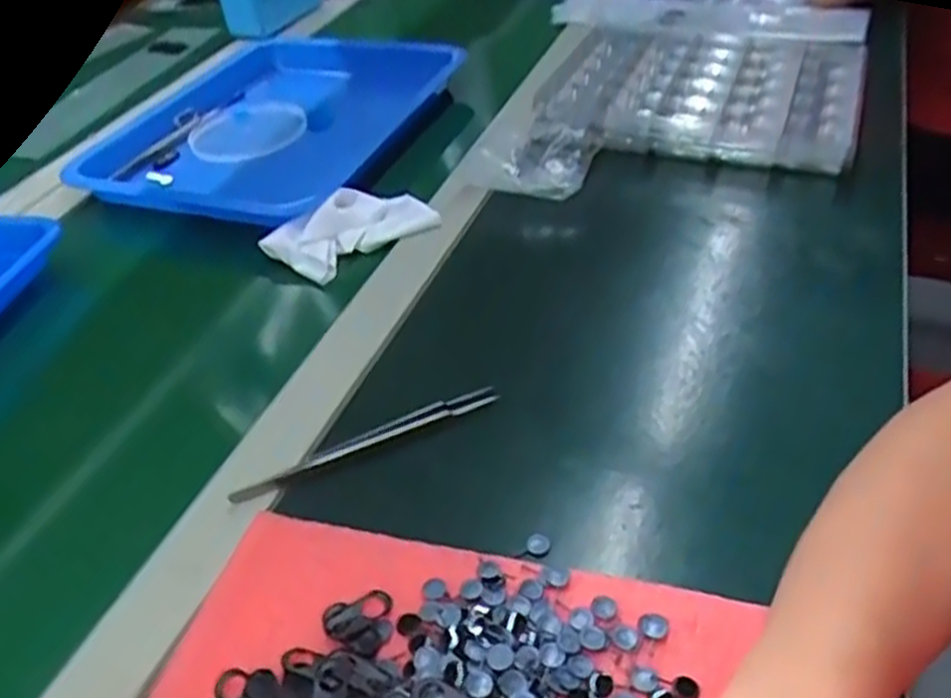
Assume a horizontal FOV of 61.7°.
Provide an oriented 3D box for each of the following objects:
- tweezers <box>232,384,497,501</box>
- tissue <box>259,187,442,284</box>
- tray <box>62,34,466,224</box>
[{"bbox_3d":[-0.057,0.051,0.435,0.153,0.005,0.014,-23,44,-18],"label":"tweezers"},{"bbox_3d":[-0.096,-0.093,0.605,0.122,0.028,0.067,-25,44,-21],"label":"tissue"},{"bbox_3d":[-0.194,-0.214,0.770,0.297,0.050,0.350,9,43,16],"label":"tray"}]

